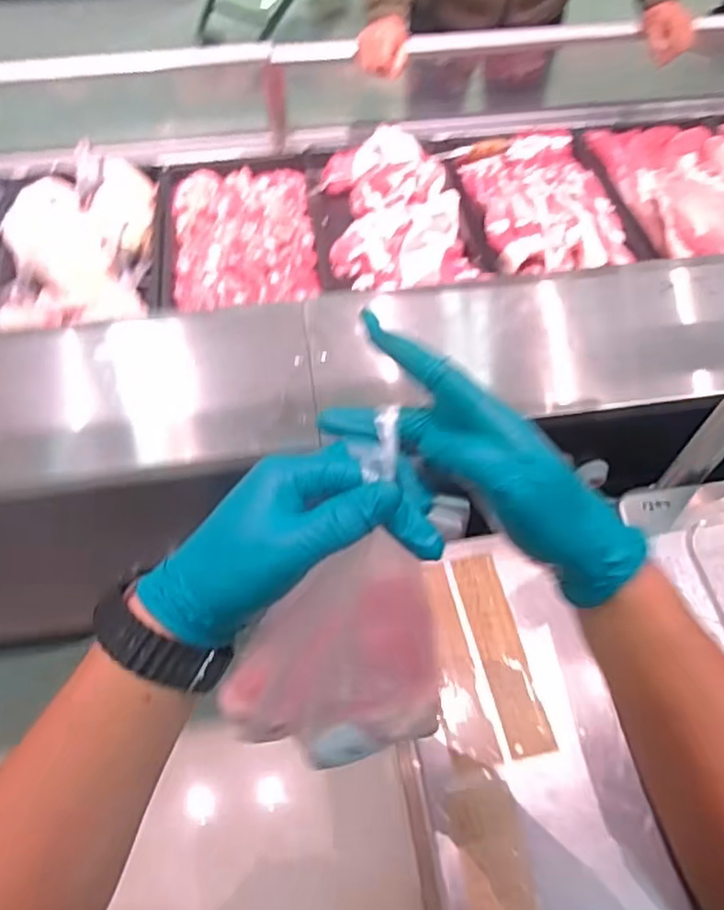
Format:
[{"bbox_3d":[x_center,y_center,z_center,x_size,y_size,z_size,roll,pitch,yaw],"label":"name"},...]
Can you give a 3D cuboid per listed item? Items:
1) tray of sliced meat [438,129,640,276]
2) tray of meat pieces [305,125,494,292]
[{"bbox_3d":[0.352,-0.515,1.308,0.303,0.078,0.477,-7,57,-4],"label":"tray of sliced meat"},{"bbox_3d":[0.058,-0.493,1.314,0.304,0.096,0.457,-6,57,-4],"label":"tray of meat pieces"}]

